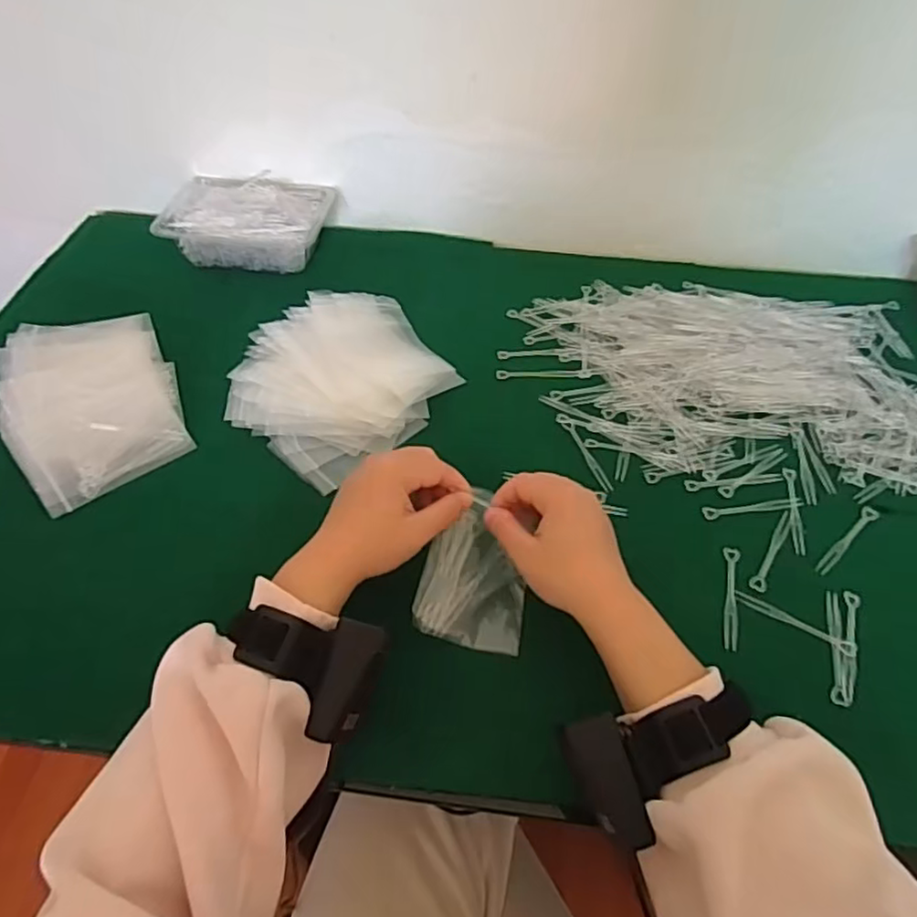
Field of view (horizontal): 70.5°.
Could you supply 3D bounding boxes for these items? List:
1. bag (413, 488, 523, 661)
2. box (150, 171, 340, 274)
[{"bbox_3d":[0.013,0.081,0.470,0.075,0.019,0.107,17,65,-9],"label":"bag"},{"bbox_3d":[-0.239,-0.272,0.747,0.176,0.051,0.125,8,50,5],"label":"box"}]

